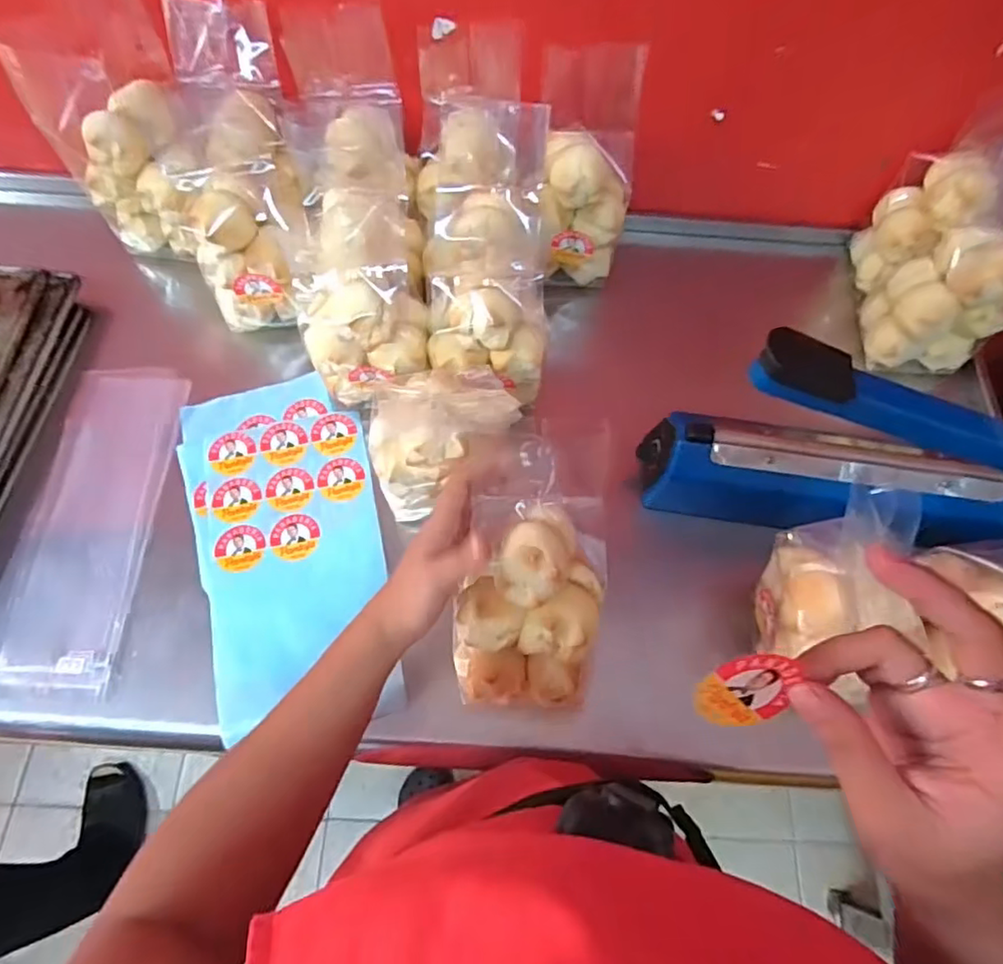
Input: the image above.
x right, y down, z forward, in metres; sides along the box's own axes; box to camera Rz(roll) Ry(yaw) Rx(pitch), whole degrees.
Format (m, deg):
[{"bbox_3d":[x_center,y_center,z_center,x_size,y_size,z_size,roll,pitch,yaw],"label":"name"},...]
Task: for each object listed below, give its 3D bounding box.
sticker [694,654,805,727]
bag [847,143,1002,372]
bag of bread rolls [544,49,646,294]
[{"bbox_3d":[0.100,0.086,0.251,0.037,0.038,0.004,2,30,-1],"label":"sticker"},{"bbox_3d":[0.446,-0.234,0.601,0.099,0.188,0.170,1,67,-1],"label":"bag"},{"bbox_3d":[0.078,-0.294,0.601,0.101,0.219,0.060,-7,45,-5],"label":"bag of bread rolls"}]

